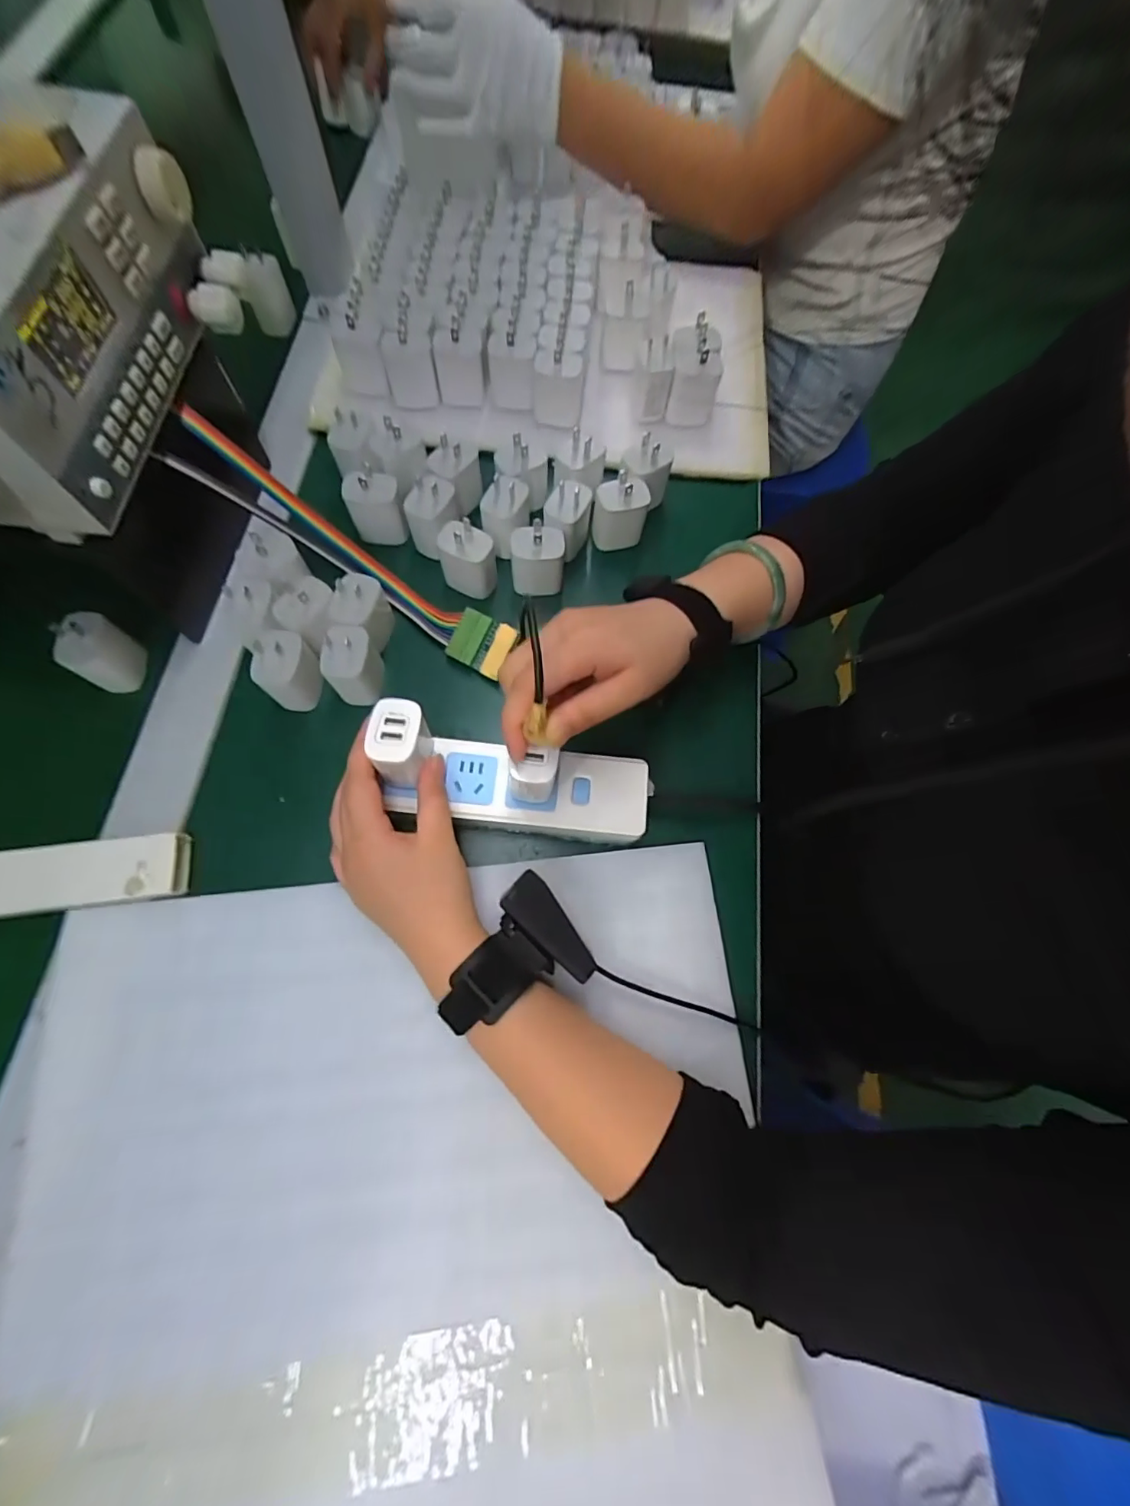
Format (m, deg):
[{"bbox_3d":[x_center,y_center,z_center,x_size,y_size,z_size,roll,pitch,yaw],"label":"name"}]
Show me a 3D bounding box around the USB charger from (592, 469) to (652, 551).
[{"bbox_3d":[0.044,-0.195,0.438,0.043,0.060,0.025,-17,72,-8],"label":"USB charger"}]

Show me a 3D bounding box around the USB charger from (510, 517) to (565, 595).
[{"bbox_3d":[-0.021,-0.151,0.421,0.040,0.059,0.028,-4,71,-4],"label":"USB charger"}]

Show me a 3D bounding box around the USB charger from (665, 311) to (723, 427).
[{"bbox_3d":[0.113,-0.337,0.478,0.048,0.061,0.055,8,72,-1],"label":"USB charger"}]

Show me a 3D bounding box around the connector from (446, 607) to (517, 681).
[{"bbox_3d":[-0.063,-0.084,0.411,0.047,0.013,0.042,28,95,11],"label":"connector"}]

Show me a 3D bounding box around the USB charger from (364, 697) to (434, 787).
[{"bbox_3d":[-0.102,-0.005,0.338,0.029,0.049,0.042,4,71,-1],"label":"USB charger"}]

